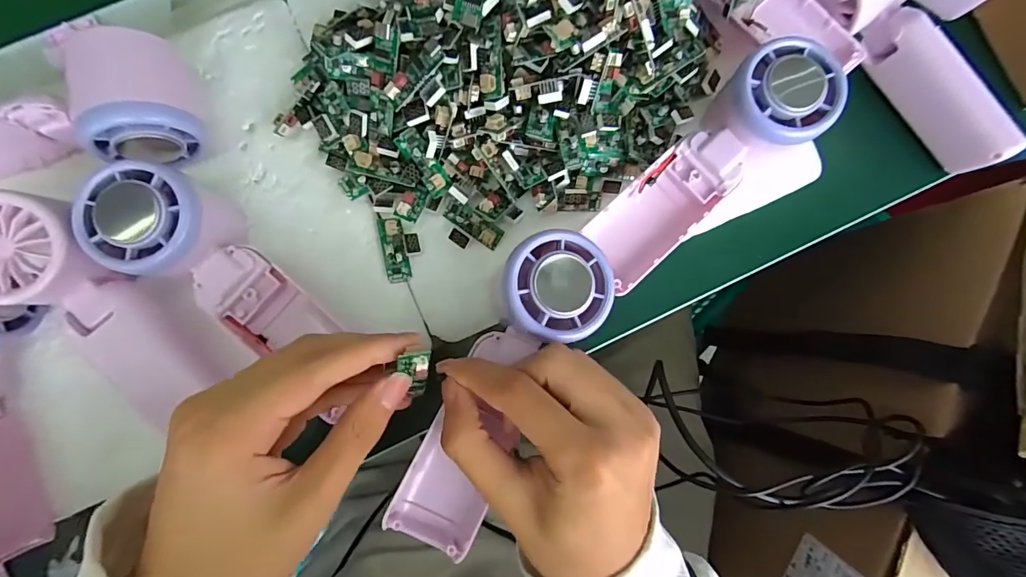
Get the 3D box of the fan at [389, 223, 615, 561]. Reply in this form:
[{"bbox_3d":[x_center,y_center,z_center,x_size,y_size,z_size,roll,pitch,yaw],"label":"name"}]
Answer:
[{"bbox_3d":[-0.004,0.050,0.222,0.051,0.027,0.165,27,93,1],"label":"fan"}]

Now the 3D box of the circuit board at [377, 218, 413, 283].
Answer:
[{"bbox_3d":[-0.071,-0.023,0.270,0.015,0.006,0.038,-13,85,-2],"label":"circuit board"}]

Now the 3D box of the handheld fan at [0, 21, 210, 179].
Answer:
[{"bbox_3d":[-0.259,-0.097,0.248,0.161,0.057,0.068,-4,85,-2],"label":"handheld fan"}]

